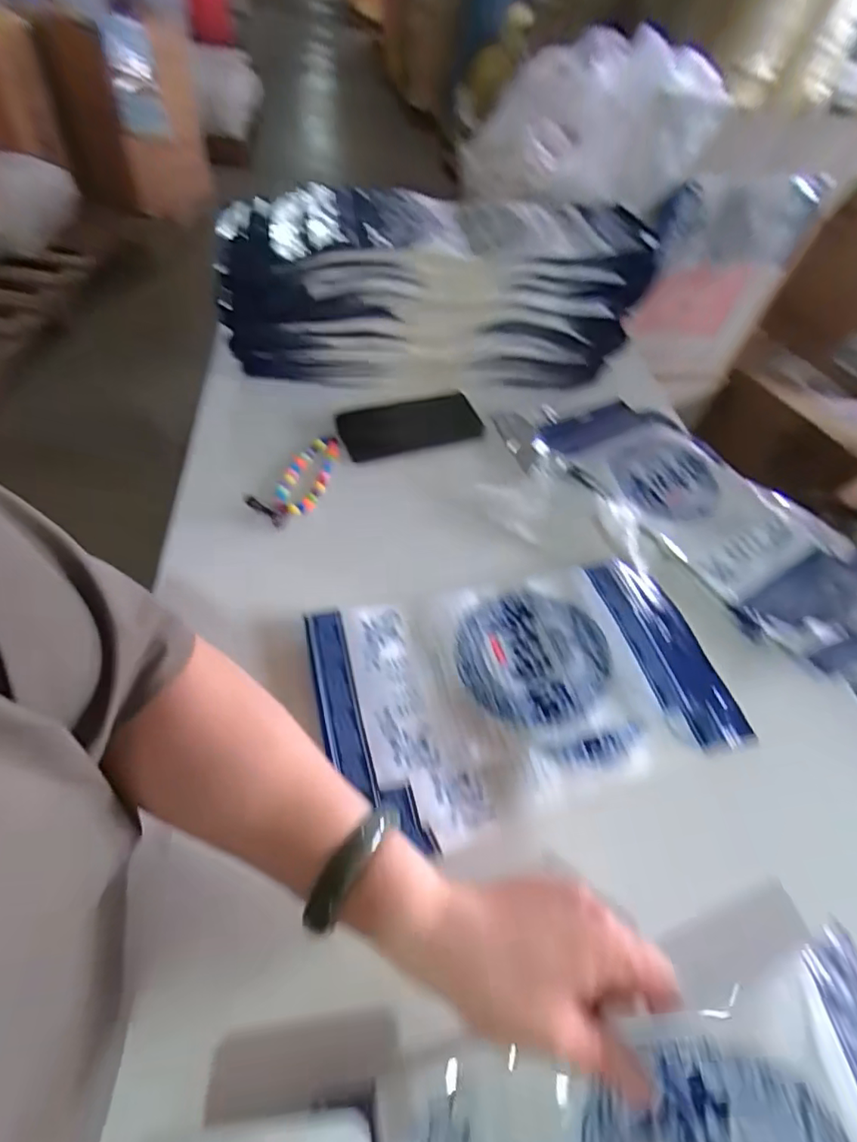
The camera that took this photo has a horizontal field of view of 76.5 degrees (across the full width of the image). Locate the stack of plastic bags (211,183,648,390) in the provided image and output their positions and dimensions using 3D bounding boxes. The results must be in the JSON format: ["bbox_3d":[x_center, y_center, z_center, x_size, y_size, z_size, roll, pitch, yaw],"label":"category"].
[{"bbox_3d":[0.006,-0.341,0.669,0.486,0.167,0.155,-2,51,-11],"label":"stack of plastic bags"}]

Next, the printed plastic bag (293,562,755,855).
[{"bbox_3d":[0.080,0.081,0.437,0.319,0.017,0.189,-12,53,-18],"label":"printed plastic bag"}]

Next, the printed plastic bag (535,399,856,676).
[{"bbox_3d":[0.305,-0.070,0.586,0.183,0.022,0.388,-25,58,-26],"label":"printed plastic bag"}]

